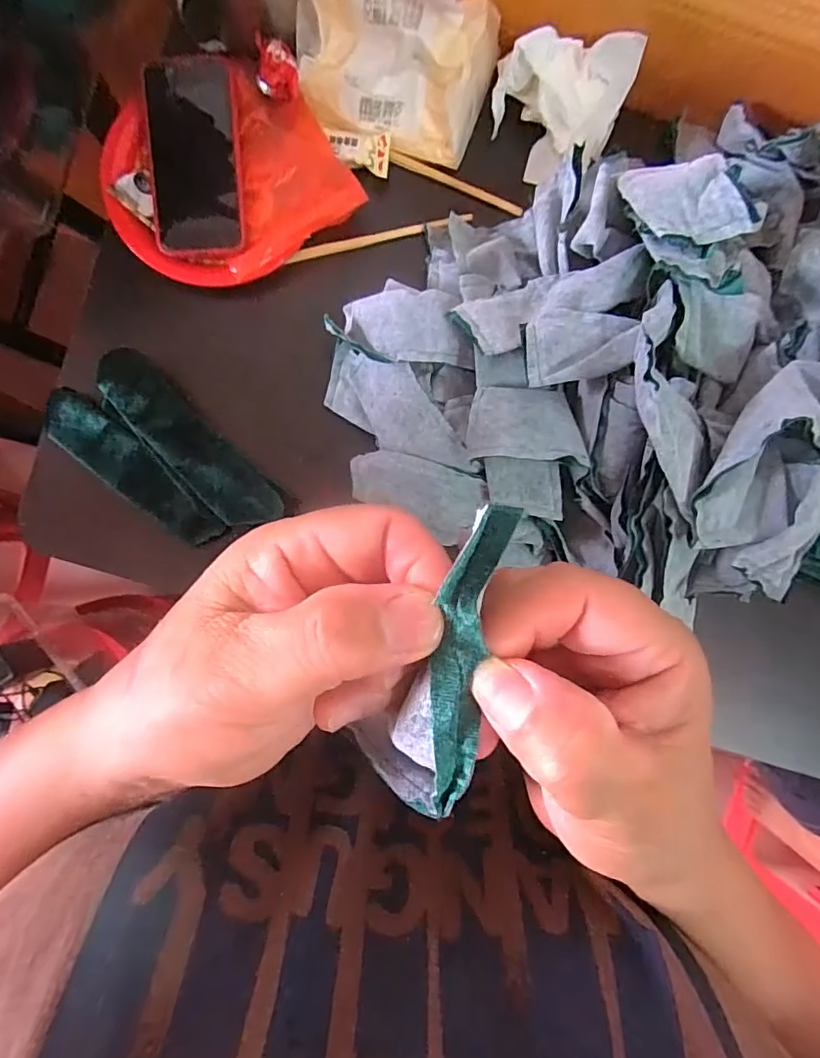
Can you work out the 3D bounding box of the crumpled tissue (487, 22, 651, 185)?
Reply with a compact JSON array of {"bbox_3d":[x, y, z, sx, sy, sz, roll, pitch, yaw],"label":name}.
[{"bbox_3d":[0.126,-0.331,0.404,0.116,0.054,0.078,-11,91,-2],"label":"crumpled tissue"}]

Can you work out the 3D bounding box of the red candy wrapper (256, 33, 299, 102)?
[{"bbox_3d":[-0.098,-0.336,0.378,0.030,0.028,0.025,-7,91,-2],"label":"red candy wrapper"}]

